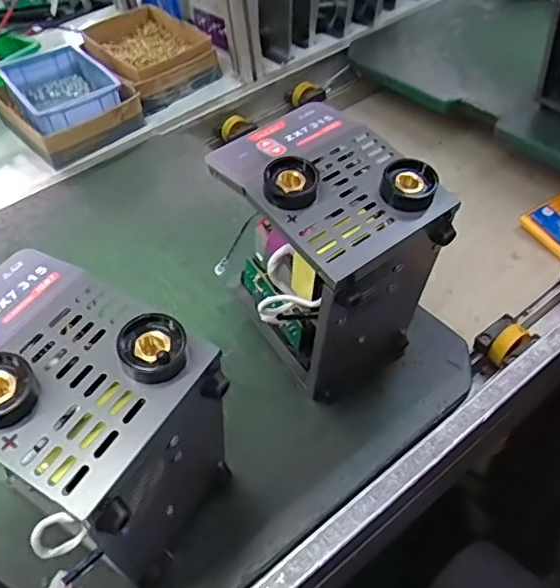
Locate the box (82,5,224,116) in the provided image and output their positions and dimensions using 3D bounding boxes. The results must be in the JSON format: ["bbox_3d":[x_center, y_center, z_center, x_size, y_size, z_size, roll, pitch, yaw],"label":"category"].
[{"bbox_3d":[-0.234,-0.407,0.960,0.165,0.061,0.250,-35,54,-23],"label":"box"}]

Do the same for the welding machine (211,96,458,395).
[{"bbox_3d":[0.035,-0.022,0.488,0.130,0.225,0.166,-32,53,-20],"label":"welding machine"}]

